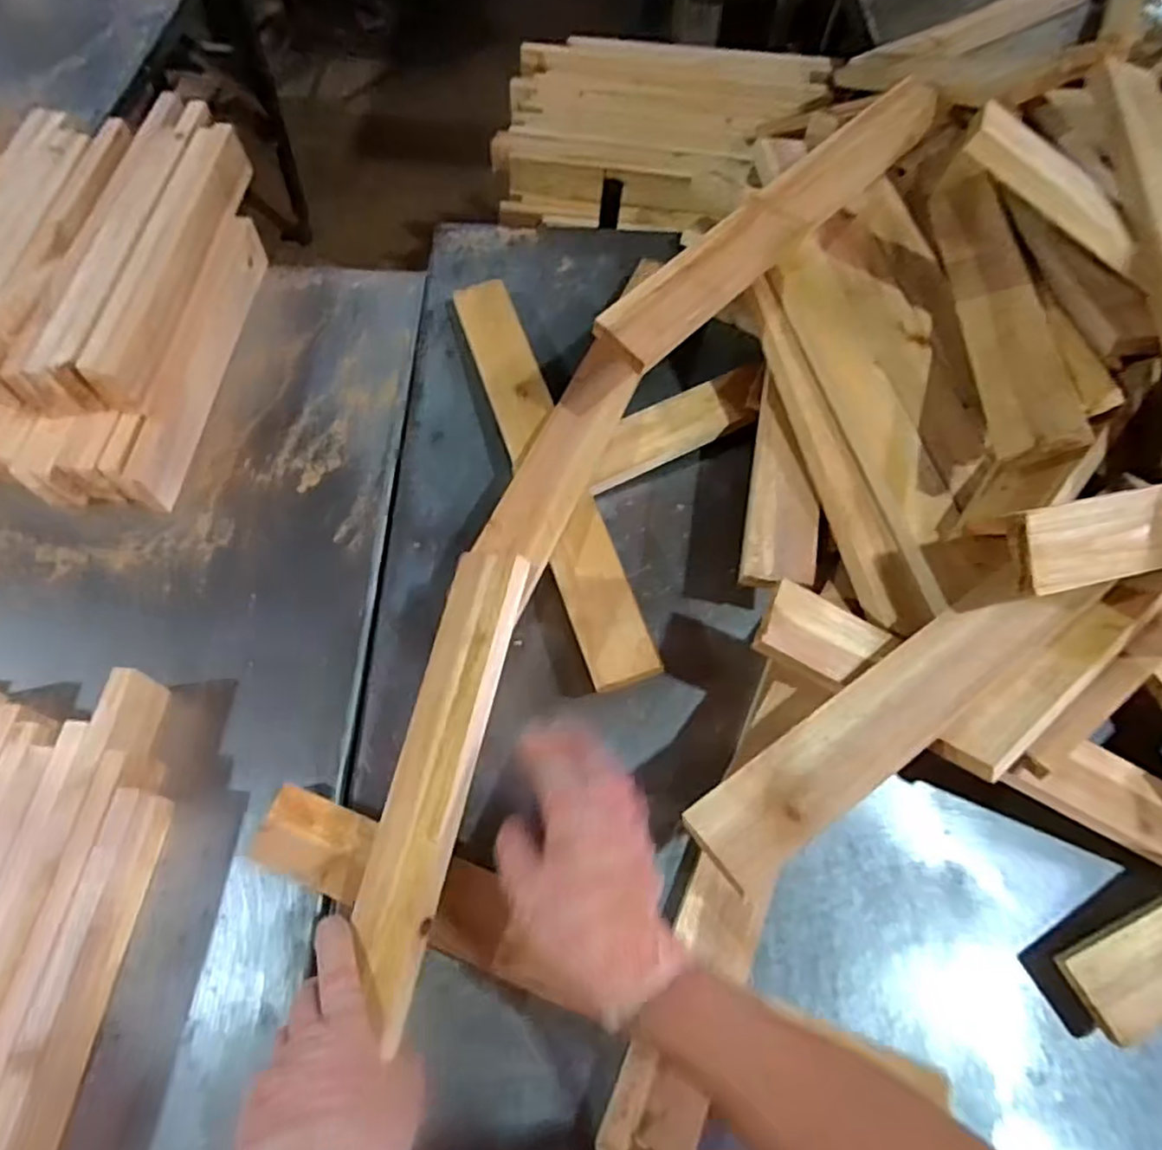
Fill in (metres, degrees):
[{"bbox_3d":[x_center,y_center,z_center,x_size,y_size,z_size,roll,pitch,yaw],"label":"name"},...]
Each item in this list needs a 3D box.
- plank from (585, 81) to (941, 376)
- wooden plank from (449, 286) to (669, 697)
[{"bbox_3d":[0.205,-0.362,0.680,0.062,0.030,0.520,40,68,17],"label":"plank"},{"bbox_3d":[-0.040,-0.123,0.681,0.061,0.016,0.503,-18,62,-5],"label":"wooden plank"}]

